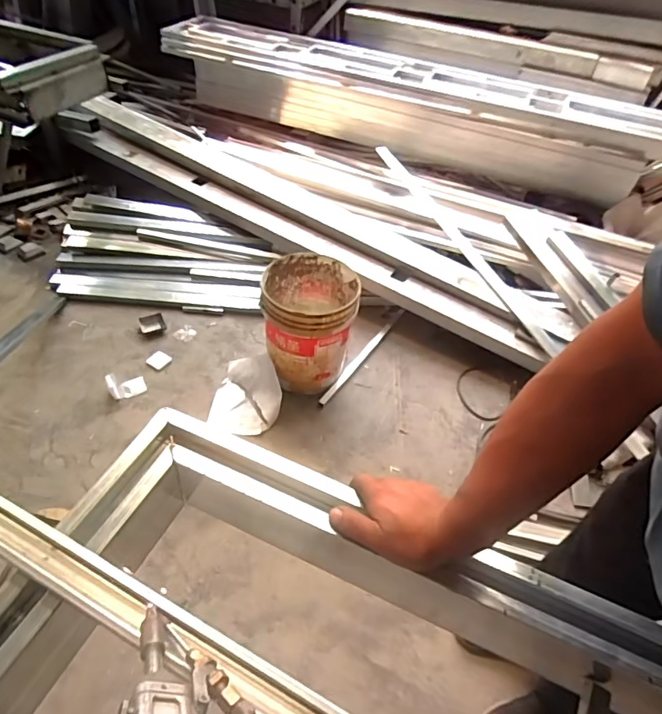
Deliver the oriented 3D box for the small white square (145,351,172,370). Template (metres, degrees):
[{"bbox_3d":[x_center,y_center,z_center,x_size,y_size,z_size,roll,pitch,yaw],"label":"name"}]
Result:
[{"bbox_3d":[-0.614,0.010,1.684,0.072,0.013,0.062,29,68,12],"label":"small white square"}]

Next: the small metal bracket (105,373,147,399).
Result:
[{"bbox_3d":[-0.675,0.089,1.563,0.115,0.085,0.029,-14,6,-38],"label":"small metal bracket"}]

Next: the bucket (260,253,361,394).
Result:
[{"bbox_3d":[-0.073,-0.101,1.575,0.286,0.367,0.298,3,46,-3],"label":"bucket"}]

